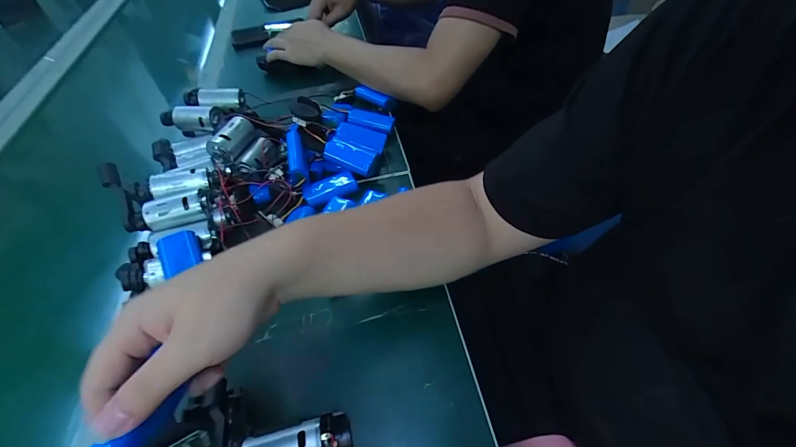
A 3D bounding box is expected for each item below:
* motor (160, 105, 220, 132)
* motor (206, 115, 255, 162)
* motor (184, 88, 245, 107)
[{"bbox_3d":[-0.300,-0.153,0.521,0.083,0.027,0.031,3,51,7],"label":"motor"},{"bbox_3d":[-0.208,-0.107,0.457,0.029,0.037,0.060,16,53,17],"label":"motor"},{"bbox_3d":[-0.274,-0.186,0.536,0.081,0.024,0.027,-7,50,-2],"label":"motor"}]

